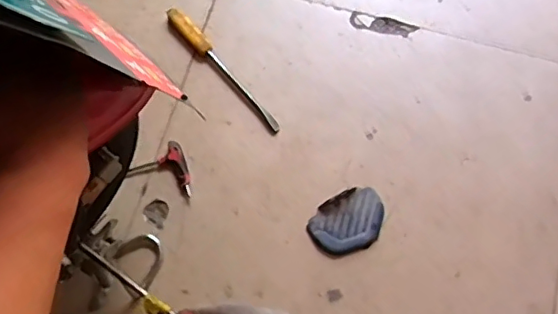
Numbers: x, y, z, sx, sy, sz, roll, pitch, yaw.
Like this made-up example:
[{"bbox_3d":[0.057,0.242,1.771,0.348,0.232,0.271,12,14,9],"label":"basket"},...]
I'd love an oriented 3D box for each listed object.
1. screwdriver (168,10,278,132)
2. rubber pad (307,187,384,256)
[{"bbox_3d":[-0.085,-0.137,0.847,0.025,0.021,0.256,-39,76,-12],"label":"screwdriver"},{"bbox_3d":[0.098,0.092,0.785,0.109,0.013,0.079,-27,73,-9],"label":"rubber pad"}]

